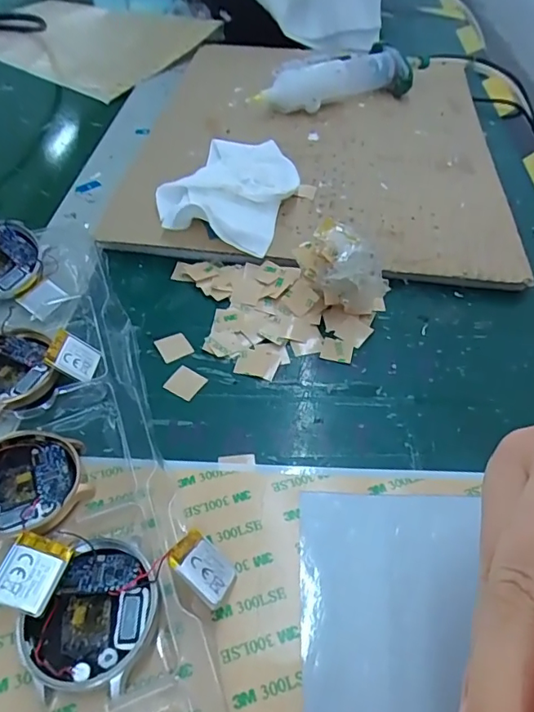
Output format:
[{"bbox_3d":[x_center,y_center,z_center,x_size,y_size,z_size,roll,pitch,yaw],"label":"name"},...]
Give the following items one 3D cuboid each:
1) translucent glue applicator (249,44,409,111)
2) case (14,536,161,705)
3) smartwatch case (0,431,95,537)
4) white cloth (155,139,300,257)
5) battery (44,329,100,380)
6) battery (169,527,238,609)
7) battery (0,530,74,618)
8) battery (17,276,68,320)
[{"bbox_3d":[0.051,-0.221,0.424,0.133,0.032,0.034,-18,50,-17],"label":"translucent glue applicator"},{"bbox_3d":[-0.056,0.084,0.170,0.040,0.013,0.044,22,51,19],"label":"case"},{"bbox_3d":[-0.093,0.050,0.202,0.046,0.009,0.041,-7,48,-7],"label":"smartwatch case"},{"bbox_3d":[-0.022,-0.107,0.330,0.074,0.020,0.106,13,49,12],"label":"white cloth"},{"bbox_3d":[-0.086,0.000,0.235,0.022,0.004,0.019,34,45,-27],"label":"battery"},{"bbox_3d":[-0.021,0.071,0.178,0.023,0.004,0.019,41,25,7],"label":"battery"},{"bbox_3d":[-0.077,0.070,0.171,0.019,0.004,0.022,19,54,3],"label":"battery"},{"bbox_3d":[-0.117,-0.031,0.273,0.022,0.004,0.019,33,72,16],"label":"battery"}]

